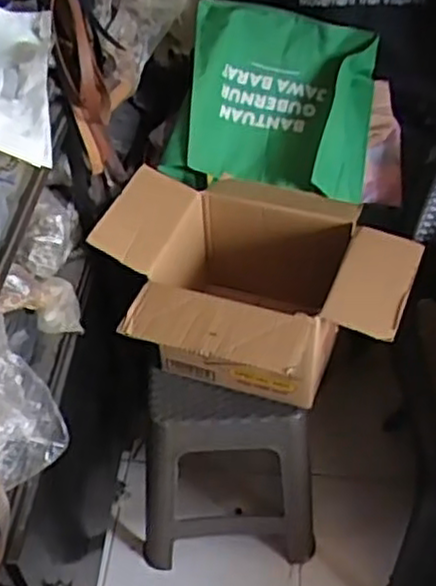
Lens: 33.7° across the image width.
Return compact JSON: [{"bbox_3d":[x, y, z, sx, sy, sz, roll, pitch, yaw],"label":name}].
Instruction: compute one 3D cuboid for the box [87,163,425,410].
[{"bbox_3d":[0.064,0.012,1.212,0.472,0.274,0.429,20,50,19],"label":"box"}]

